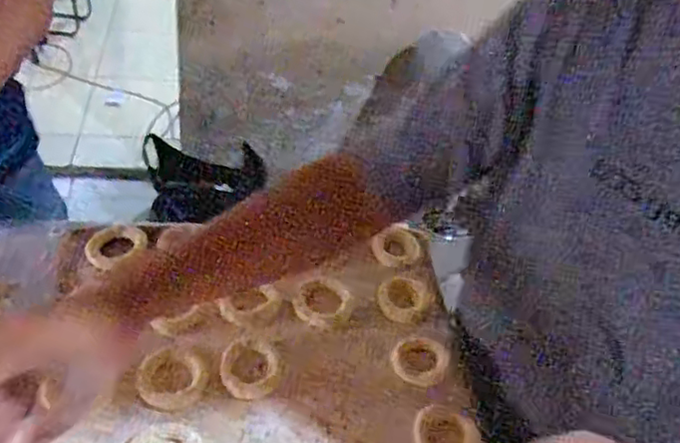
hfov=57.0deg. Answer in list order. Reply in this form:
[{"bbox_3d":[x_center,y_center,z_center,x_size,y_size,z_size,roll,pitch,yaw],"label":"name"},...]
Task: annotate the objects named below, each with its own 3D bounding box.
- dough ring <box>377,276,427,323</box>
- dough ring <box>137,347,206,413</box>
[{"bbox_3d":[0.065,0.083,0.666,0.050,0.009,0.052,3,45,-3],"label":"dough ring"},{"bbox_3d":[-0.156,0.145,0.581,0.060,0.005,0.065,3,45,-3],"label":"dough ring"}]

